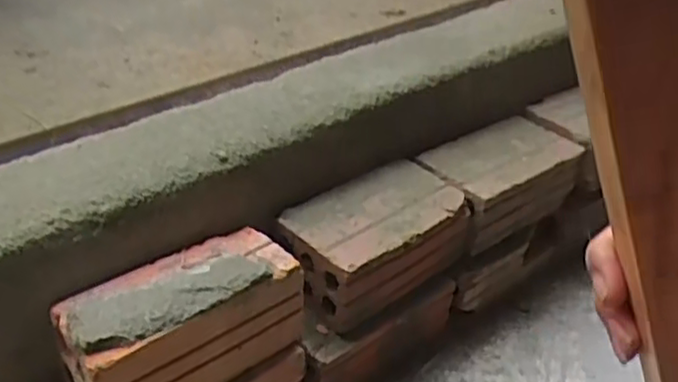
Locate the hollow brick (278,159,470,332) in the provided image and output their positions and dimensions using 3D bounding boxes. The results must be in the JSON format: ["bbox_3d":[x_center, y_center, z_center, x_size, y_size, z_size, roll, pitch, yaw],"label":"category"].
[{"bbox_3d":[0.037,0.040,0.623,0.166,0.066,0.100,-25,43,-37],"label":"hollow brick"}]

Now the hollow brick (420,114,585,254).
[{"bbox_3d":[0.166,-0.012,0.723,0.166,0.069,0.088,-24,42,-35],"label":"hollow brick"}]

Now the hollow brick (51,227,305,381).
[{"bbox_3d":[-0.112,0.094,0.510,0.169,0.079,0.085,-24,42,-35],"label":"hollow brick"}]

